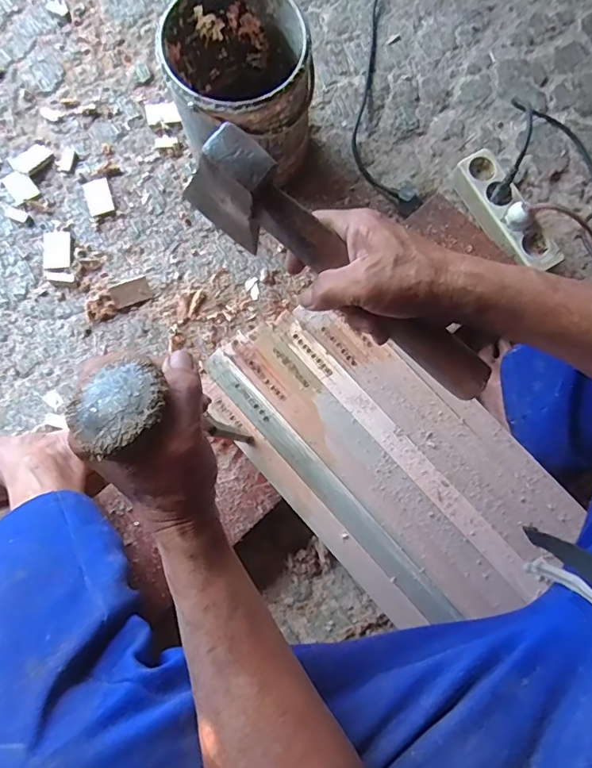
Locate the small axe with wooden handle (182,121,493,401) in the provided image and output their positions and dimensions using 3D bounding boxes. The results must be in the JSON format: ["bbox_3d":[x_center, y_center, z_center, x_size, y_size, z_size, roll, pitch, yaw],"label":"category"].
[{"bbox_3d":[0.037,-0.079,0.384,0.267,0.092,0.039,38,82,-7],"label":"small axe with wooden handle"}]

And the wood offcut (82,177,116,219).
[{"bbox_3d":[-0.293,-0.277,0.741,0.039,0.007,0.059,-18,80,-3],"label":"wood offcut"}]

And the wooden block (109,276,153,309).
[{"bbox_3d":[-0.234,-0.130,0.705,0.054,0.009,0.035,-25,104,-11],"label":"wooden block"}]

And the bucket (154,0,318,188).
[{"bbox_3d":[-0.065,-0.385,0.668,0.184,0.188,0.181,0,80,0],"label":"bucket"}]

